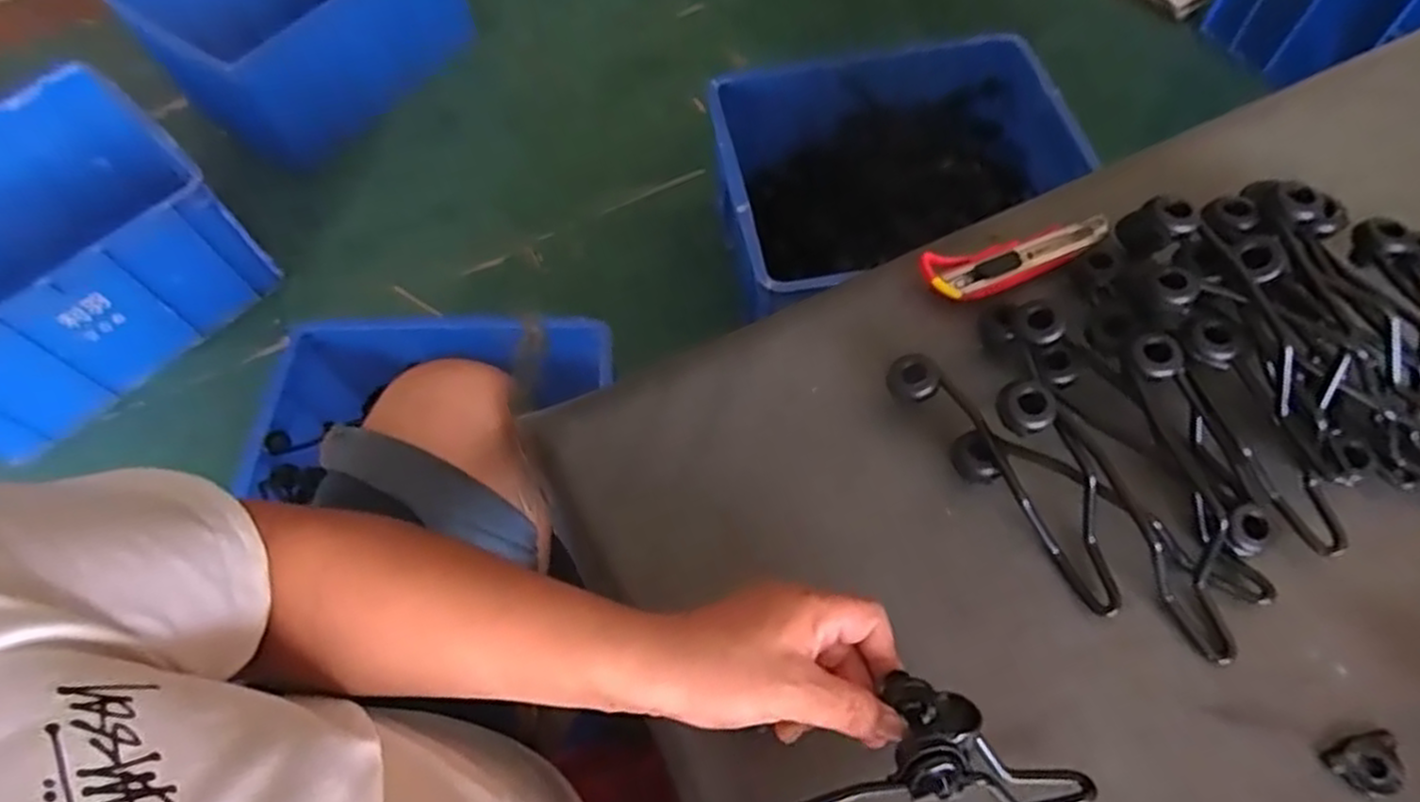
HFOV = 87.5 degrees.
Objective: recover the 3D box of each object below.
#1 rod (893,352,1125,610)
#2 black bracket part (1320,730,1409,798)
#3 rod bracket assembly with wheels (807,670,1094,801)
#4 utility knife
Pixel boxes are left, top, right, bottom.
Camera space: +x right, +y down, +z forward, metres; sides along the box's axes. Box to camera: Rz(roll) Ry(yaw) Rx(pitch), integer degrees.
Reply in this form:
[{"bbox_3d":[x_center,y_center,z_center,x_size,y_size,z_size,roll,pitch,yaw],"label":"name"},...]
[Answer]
[{"bbox_3d":[0.189,0.047,0.478,0.033,0.036,0.198,-35,67,-15],"label":"rod"},{"bbox_3d":[0.367,0.202,0.411,0.040,0.007,0.030,-13,63,-5],"label":"black bracket part"},{"bbox_3d":[0.104,0.181,0.370,0.197,0.050,0.082,-5,60,-27],"label":"rod bracket assembly with wheels"},{"bbox_3d":[0.236,-0.107,0.563,0.148,0.011,0.040,-13,79,-8],"label":"utility knife"}]

